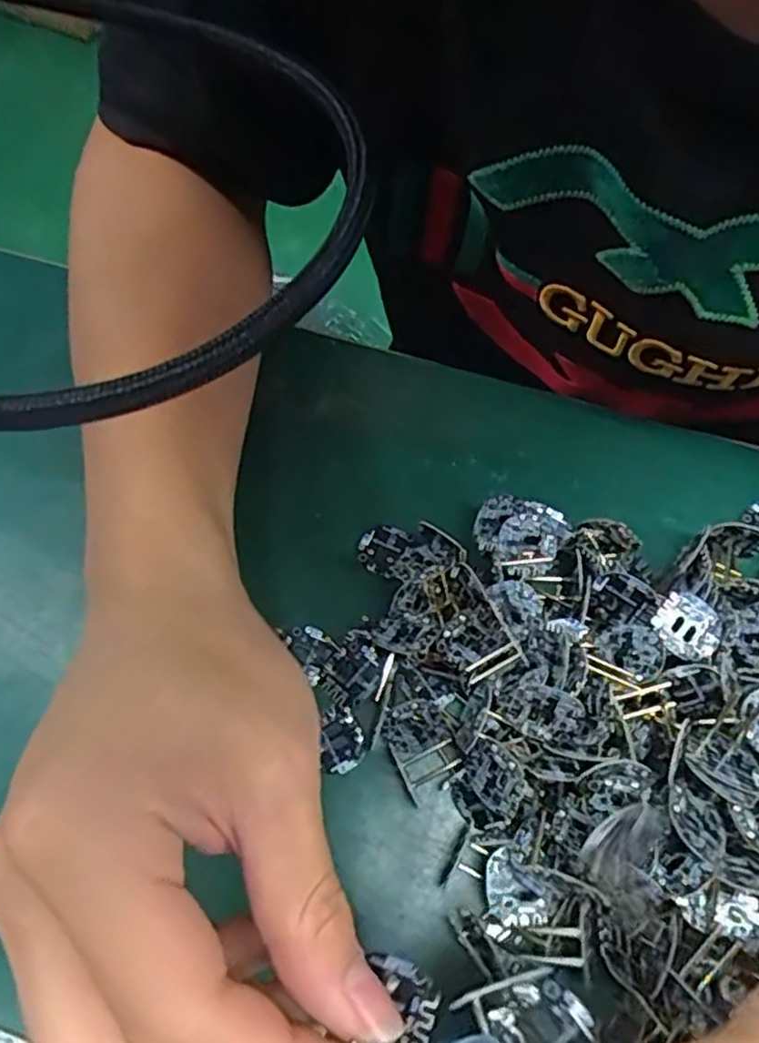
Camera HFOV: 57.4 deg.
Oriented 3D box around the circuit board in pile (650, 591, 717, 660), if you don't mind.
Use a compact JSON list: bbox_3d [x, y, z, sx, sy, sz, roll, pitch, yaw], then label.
[{"bbox_3d":[0.113,0.038,0.253,0.022,0.004,0.022,36,82,13],"label":"circuit board in pile"}]

